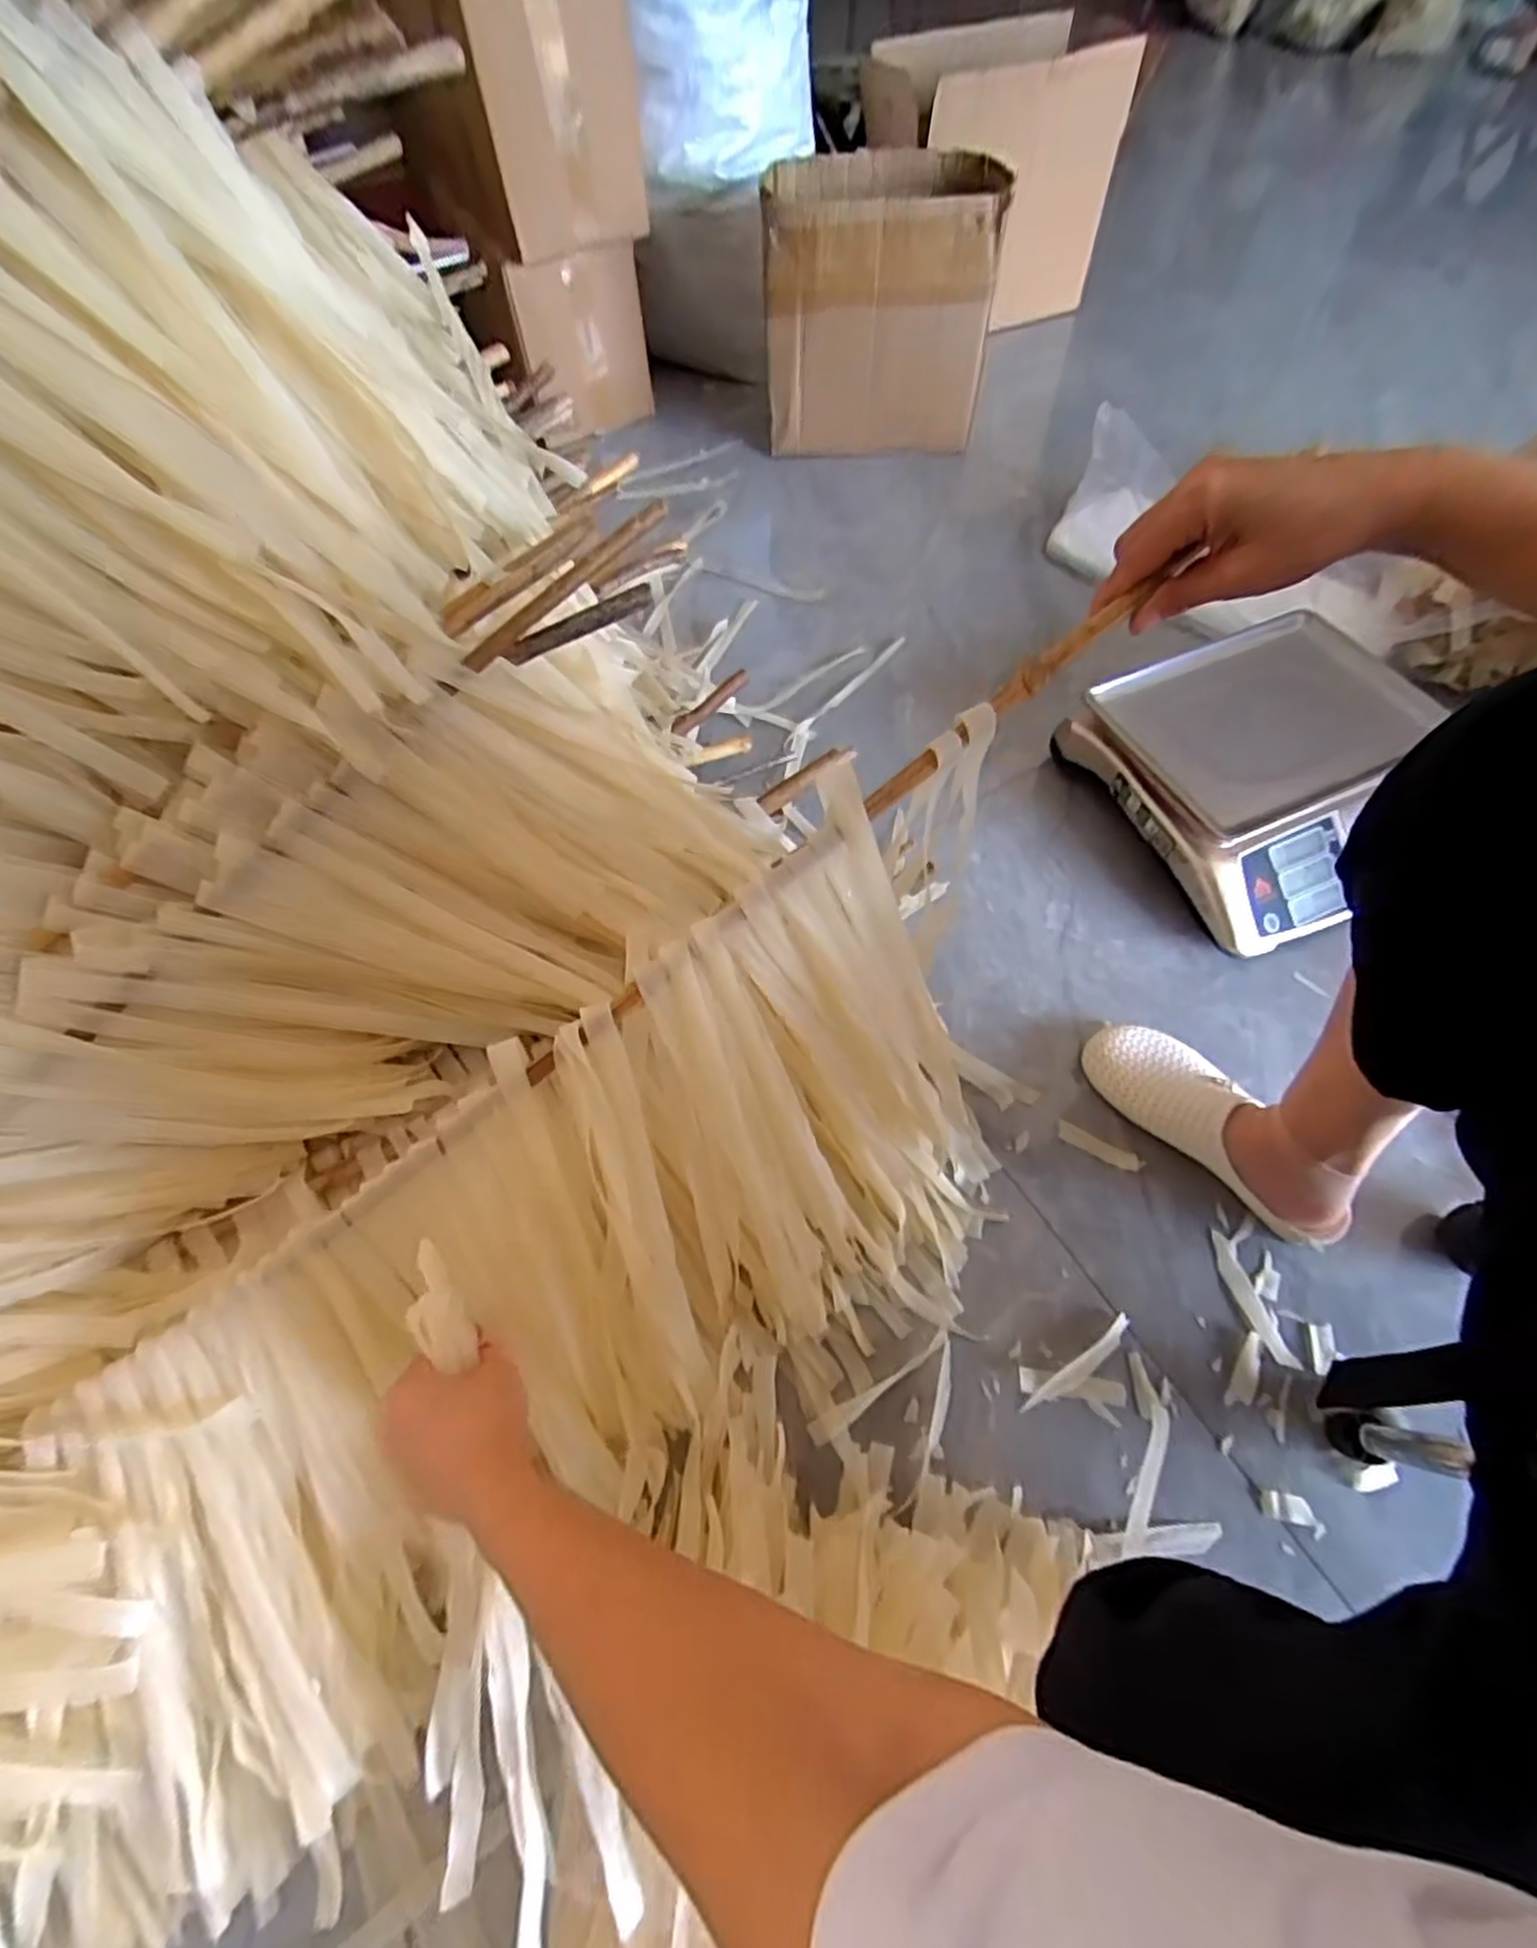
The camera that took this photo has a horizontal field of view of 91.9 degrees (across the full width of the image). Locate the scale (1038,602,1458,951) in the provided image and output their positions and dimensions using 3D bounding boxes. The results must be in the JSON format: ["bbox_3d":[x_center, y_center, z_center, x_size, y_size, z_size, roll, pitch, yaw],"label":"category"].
[{"bbox_3d":[0.569,-0.228,0.824,0.355,0.103,0.319,-21,62,-10],"label":"scale"}]

